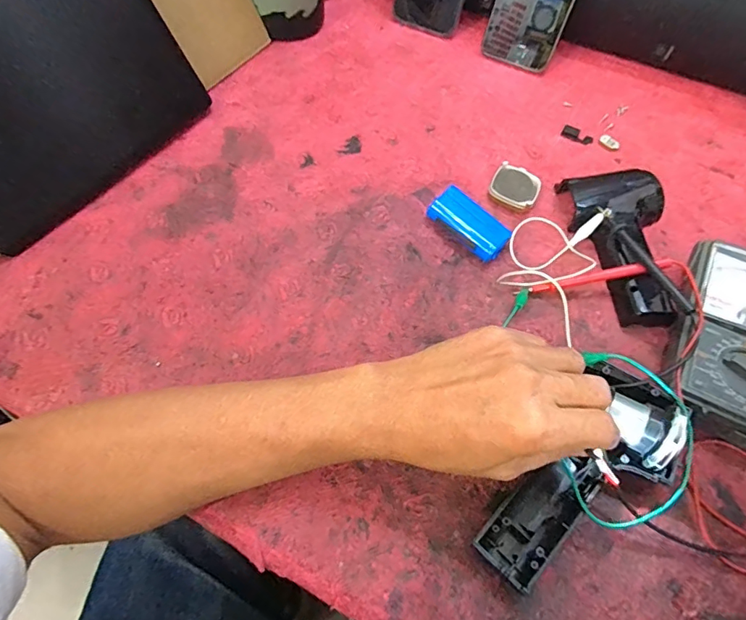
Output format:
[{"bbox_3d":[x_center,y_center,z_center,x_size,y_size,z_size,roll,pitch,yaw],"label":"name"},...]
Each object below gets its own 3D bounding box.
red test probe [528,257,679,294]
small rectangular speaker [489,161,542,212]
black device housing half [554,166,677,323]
[{"bbox_3d":[0.179,-0.027,0.387,0.104,0.013,0.011,-12,60,13],"label":"red test probe"},{"bbox_3d":[0.129,-0.112,0.439,0.041,0.012,0.041,27,63,12],"label":"small rectangular speaker"},{"bbox_3d":[0.218,-0.058,0.408,0.087,0.030,0.145,-1,61,-4],"label":"black device housing half"}]

